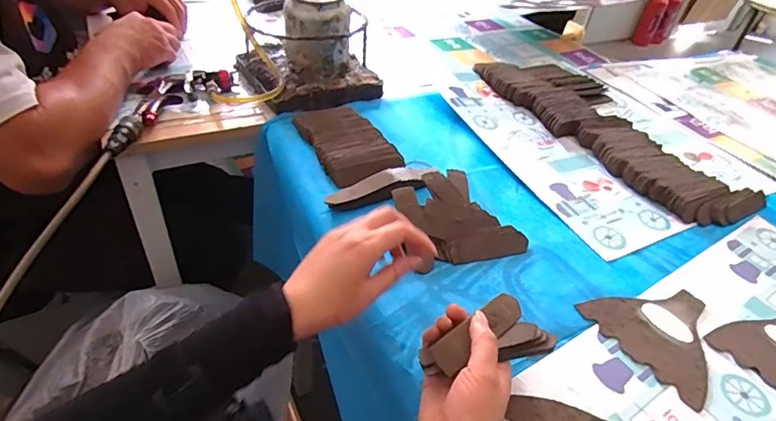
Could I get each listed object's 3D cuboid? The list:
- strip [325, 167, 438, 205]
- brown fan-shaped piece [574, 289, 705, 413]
[{"bbox_3d":[-0.003,-0.033,0.567,0.158,0.020,0.030,-23,49,-30],"label":"strip"},{"bbox_3d":[0.276,0.114,0.458,0.124,0.004,0.120,-24,50,-31],"label":"brown fan-shaped piece"}]

